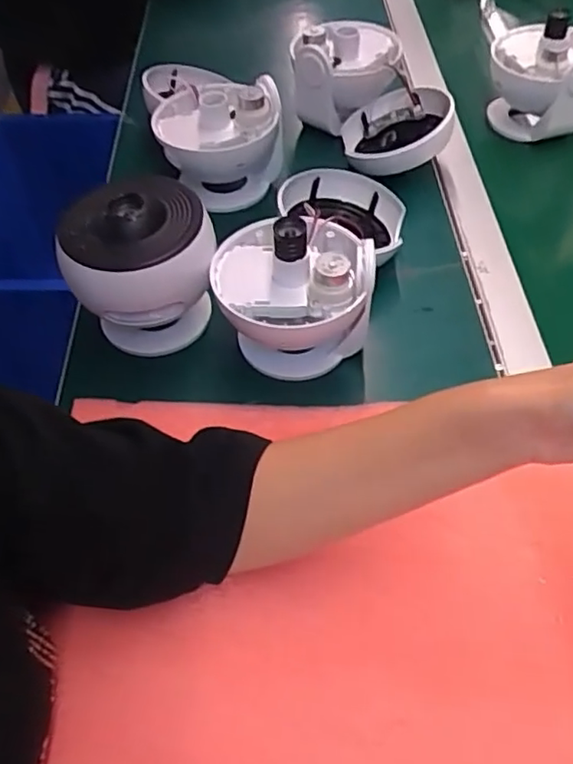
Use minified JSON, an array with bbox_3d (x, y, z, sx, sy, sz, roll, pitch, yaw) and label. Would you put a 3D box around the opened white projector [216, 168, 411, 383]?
[{"bbox_3d":[0.025,-0.114,0.500,0.119,0.102,0.229,16,54,13],"label":"opened white projector"}]

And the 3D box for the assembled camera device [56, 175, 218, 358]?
[{"bbox_3d":[-0.111,-0.081,0.478,0.105,0.120,0.090,-27,56,-19],"label":"assembled camera device"}]

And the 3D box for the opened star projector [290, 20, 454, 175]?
[{"bbox_3d":[0.089,-0.295,0.648,0.122,0.097,0.187,-20,53,-14],"label":"opened star projector"}]

